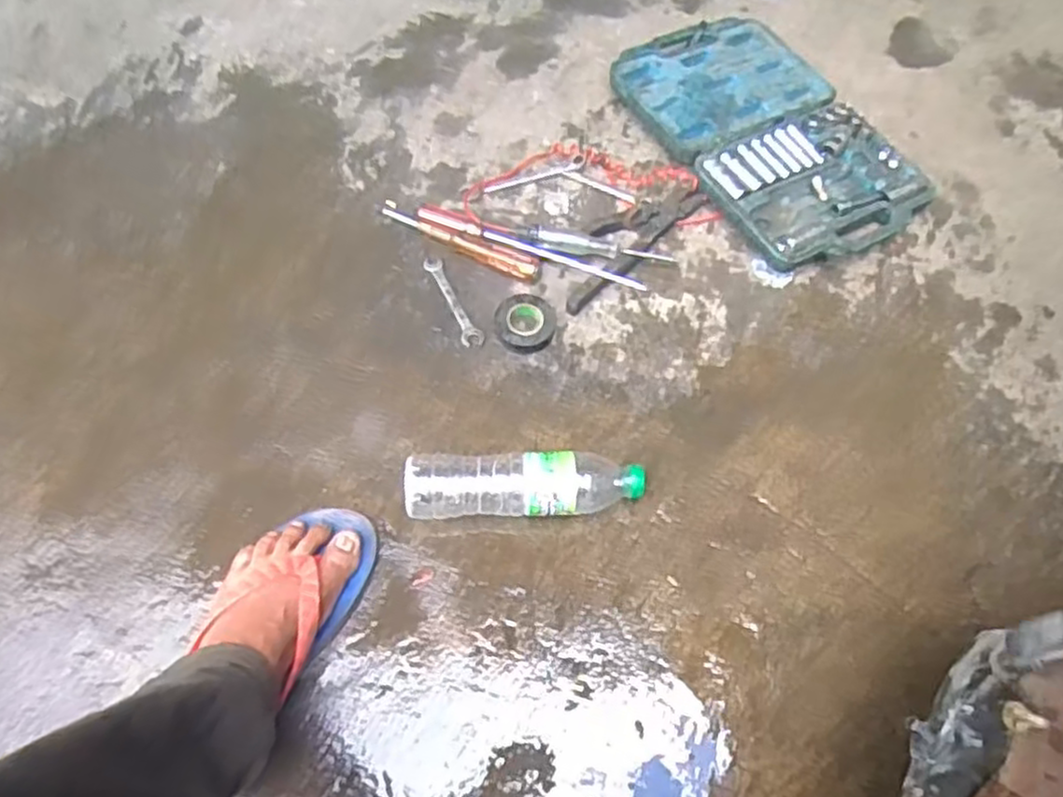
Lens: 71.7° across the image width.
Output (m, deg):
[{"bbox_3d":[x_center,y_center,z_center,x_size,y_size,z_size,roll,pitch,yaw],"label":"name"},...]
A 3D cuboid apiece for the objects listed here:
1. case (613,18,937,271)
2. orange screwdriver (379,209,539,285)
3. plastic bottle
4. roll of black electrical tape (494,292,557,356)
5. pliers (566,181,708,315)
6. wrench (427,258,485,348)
[{"bbox_3d":[0.286,-0.325,0.902,0.243,0.046,0.378,-27,68,-13],"label":"case"},{"bbox_3d":[-0.083,-0.174,0.824,0.191,0.020,0.028,21,66,9],"label":"orange screwdriver"},{"bbox_3d":[-0.006,0.083,0.694,0.218,0.060,0.059,-4,65,-3],"label":"plastic bottle"},{"bbox_3d":[-0.006,-0.082,0.787,0.062,0.015,0.070,9,65,3],"label":"roll of black electrical tape"},{"bbox_3d":[0.108,-0.183,0.847,0.062,0.012,0.227,41,70,16],"label":"pliers"},{"bbox_3d":[-0.087,-0.108,0.806,0.022,0.004,0.125,-25,67,-12],"label":"wrench"}]

